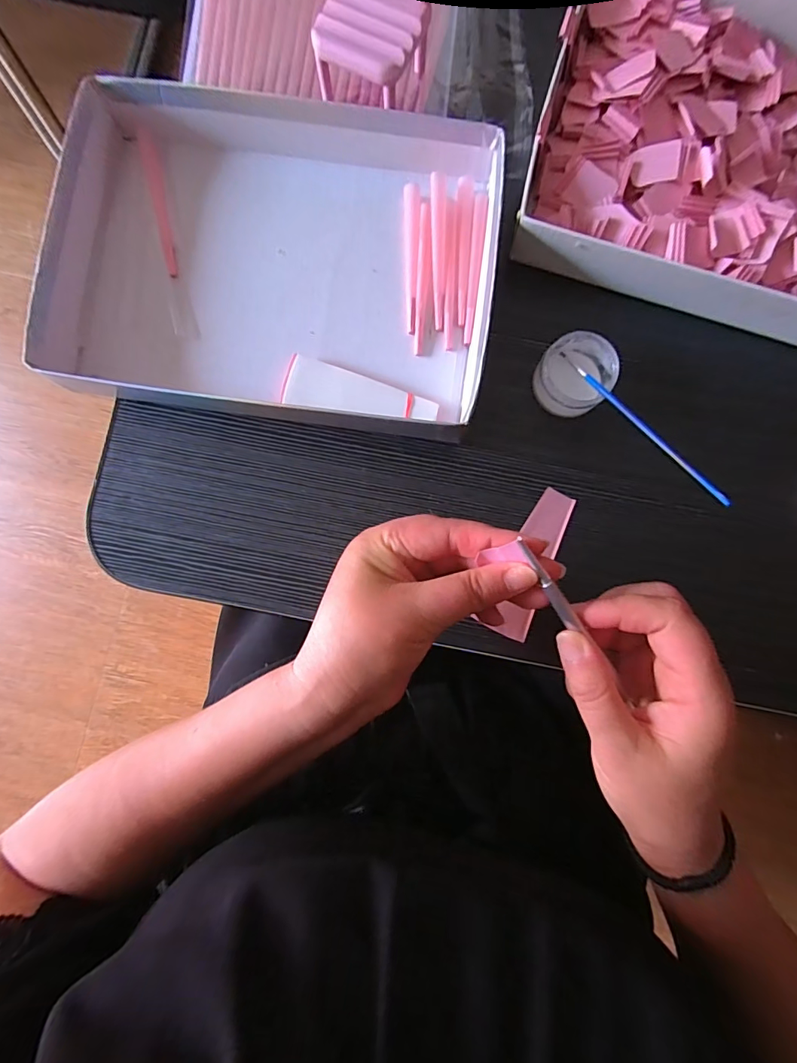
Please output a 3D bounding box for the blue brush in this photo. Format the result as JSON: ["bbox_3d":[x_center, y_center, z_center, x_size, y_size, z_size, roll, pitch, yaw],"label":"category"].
[{"bbox_3d":[0.148,-0.072,0.284,0.005,0.004,0.153,-25,56,-2],"label":"blue brush"}]

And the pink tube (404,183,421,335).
[{"bbox_3d":[0.010,-0.202,0.333,0.012,0.009,0.111,0,84,0],"label":"pink tube"}]

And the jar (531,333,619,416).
[{"bbox_3d":[0.125,-0.110,0.319,0.049,0.030,0.051,0,84,0],"label":"jar"}]

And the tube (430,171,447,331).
[{"bbox_3d":[0.030,-0.204,0.327,0.011,0.012,0.109,-1,84,0],"label":"tube"}]

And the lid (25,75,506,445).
[{"bbox_3d":[-0.082,-0.205,0.323,0.302,0.040,0.244,8,84,1],"label":"lid"}]

